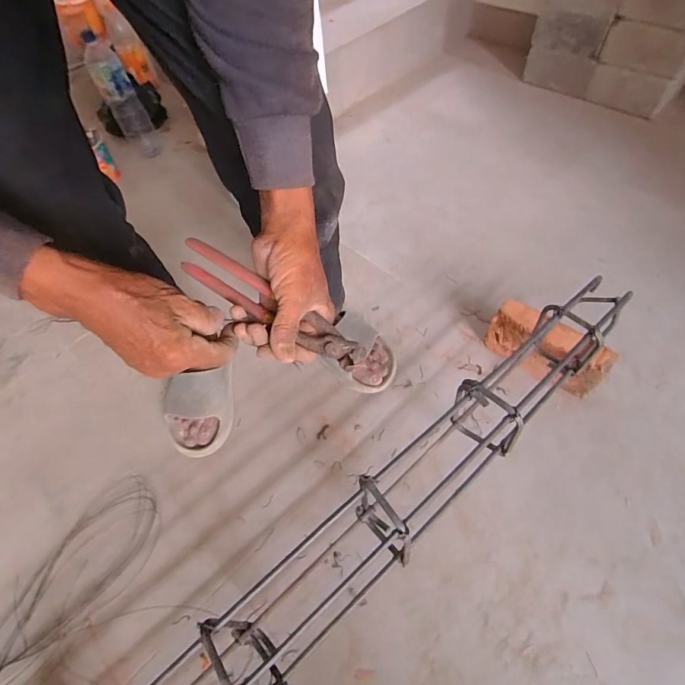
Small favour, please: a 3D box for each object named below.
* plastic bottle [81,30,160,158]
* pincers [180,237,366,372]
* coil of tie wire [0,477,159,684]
[{"bbox_3d":[-0.592,-0.653,1.035,0.081,0.280,0.090,-24,58,-10],"label":"plastic bottle"},{"bbox_3d":[-0.073,-0.038,0.369,0.219,0.035,0.027,32,66,18],"label":"pincers"},{"bbox_3d":[-0.449,0.401,0.539,0.200,0.034,0.439,39,68,24],"label":"coil of tie wire"}]

